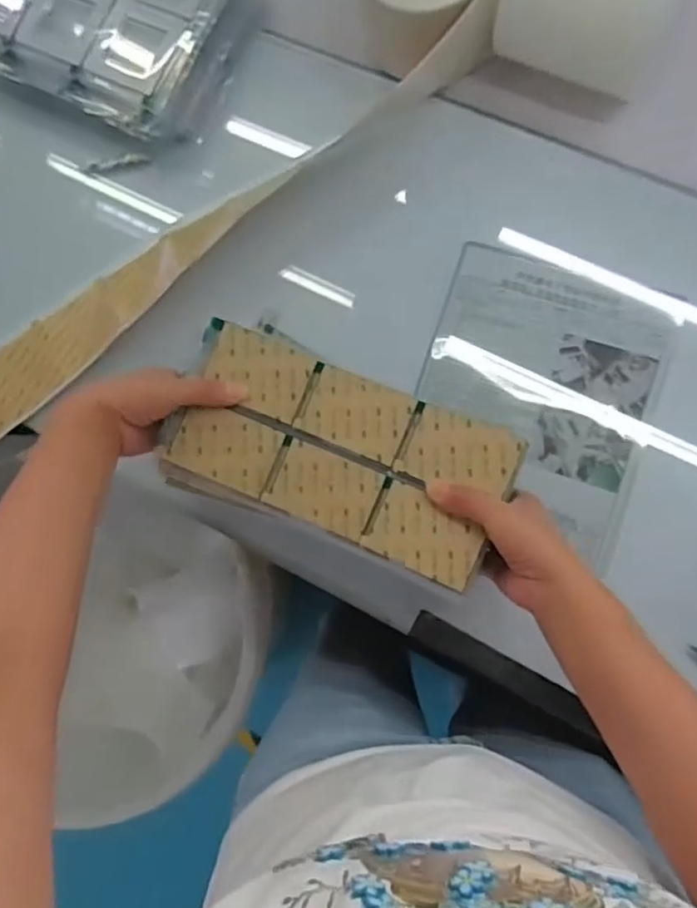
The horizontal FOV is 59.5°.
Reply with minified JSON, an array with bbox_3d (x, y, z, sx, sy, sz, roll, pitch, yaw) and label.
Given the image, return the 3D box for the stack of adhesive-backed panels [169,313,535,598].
[{"bbox_3d":[-0.010,-0.005,0.503,0.276,0.025,0.142,19,86,8],"label":"stack of adhesive-backed panels"}]

